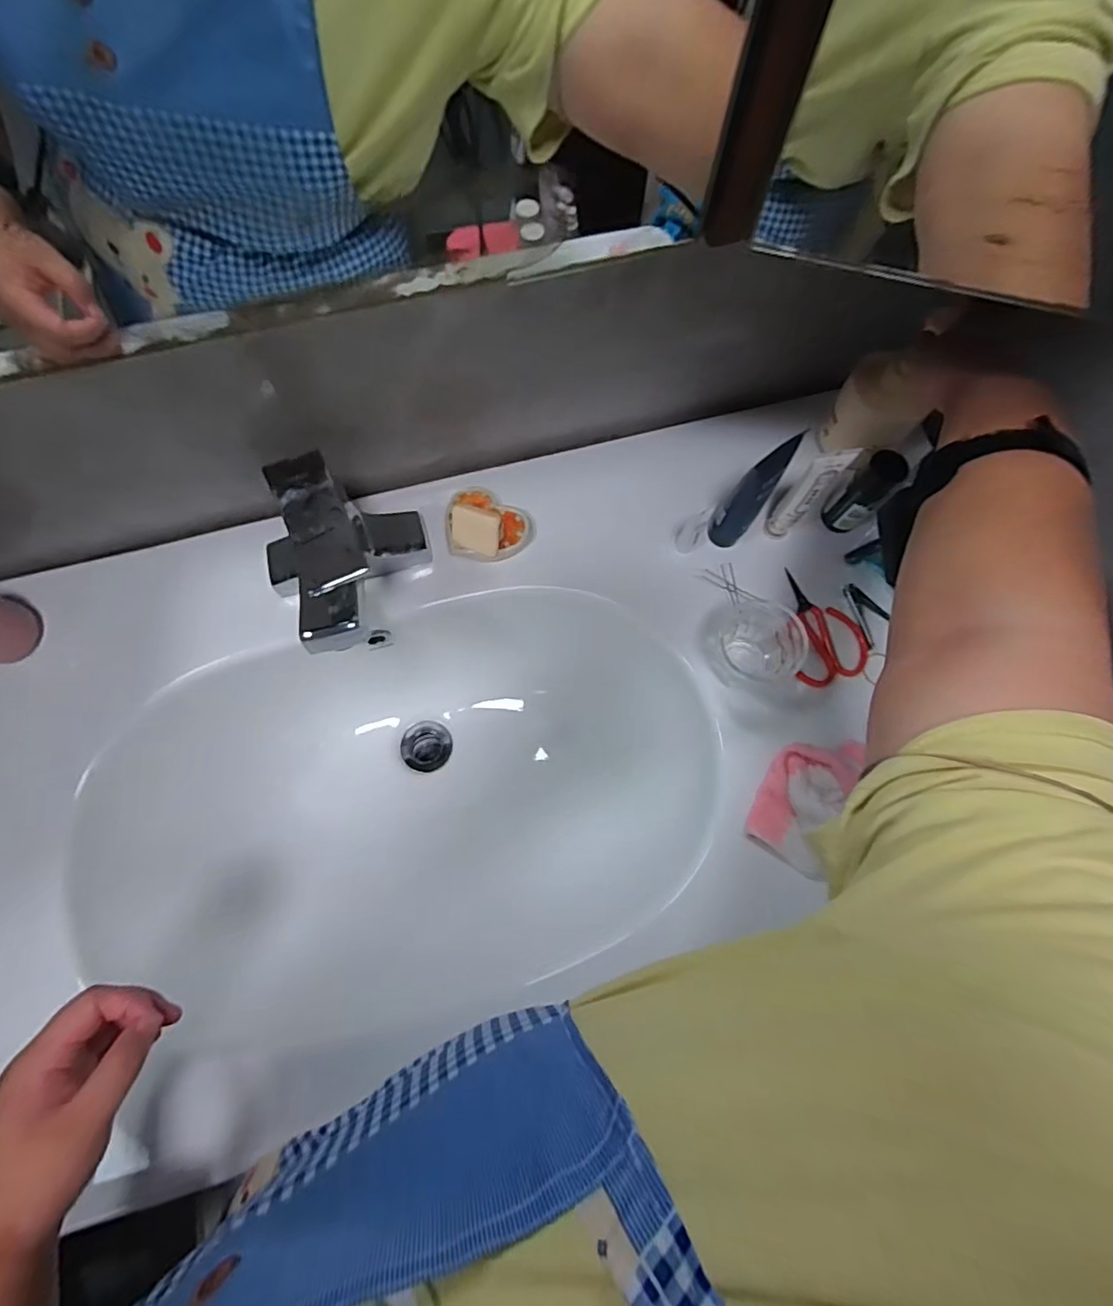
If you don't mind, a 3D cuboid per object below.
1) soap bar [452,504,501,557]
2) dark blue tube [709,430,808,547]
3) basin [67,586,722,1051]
[{"bbox_3d":[-0.074,-0.115,0.527,0.044,0.042,0.012,13,27,11],"label":"soap bar"},{"bbox_3d":[0.166,-0.136,0.503,0.033,0.140,0.039,31,73,9],"label":"dark blue tube"},{"bbox_3d":[-0.137,0.148,0.581,0.558,0.150,0.323,-16,72,-7],"label":"basin"}]

